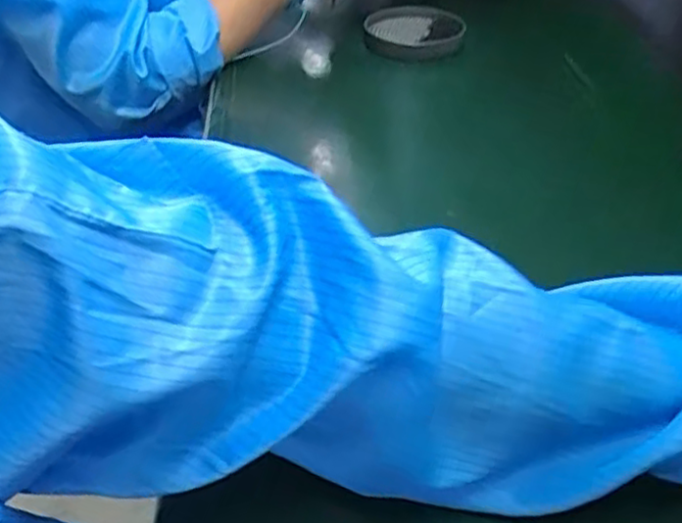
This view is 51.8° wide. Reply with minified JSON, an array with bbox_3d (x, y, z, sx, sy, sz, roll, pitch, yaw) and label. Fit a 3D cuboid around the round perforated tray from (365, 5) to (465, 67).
[{"bbox_3d":[0.085,-0.271,0.827,0.117,0.035,0.117,1,37,-1],"label":"round perforated tray"}]

